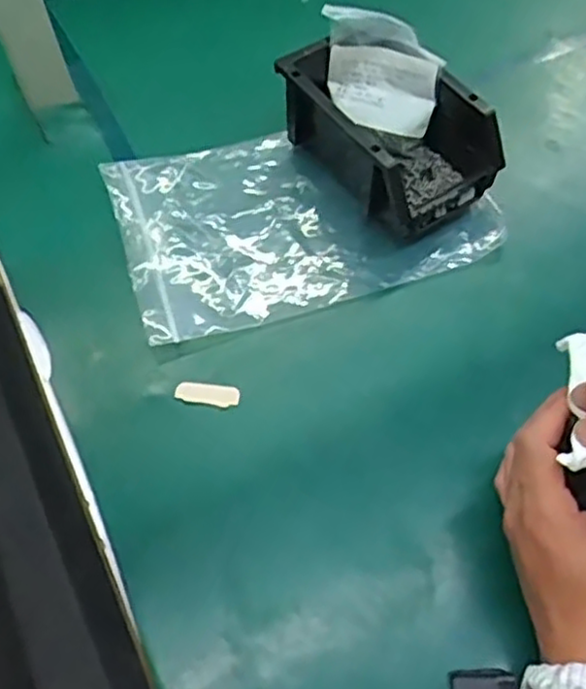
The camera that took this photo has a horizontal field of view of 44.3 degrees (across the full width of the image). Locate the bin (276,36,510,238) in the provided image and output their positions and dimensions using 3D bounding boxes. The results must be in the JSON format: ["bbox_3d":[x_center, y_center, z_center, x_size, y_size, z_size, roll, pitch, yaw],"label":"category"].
[{"bbox_3d":[0.070,-0.163,0.547,0.097,0.078,0.162,-30,63,-16],"label":"bin"}]

